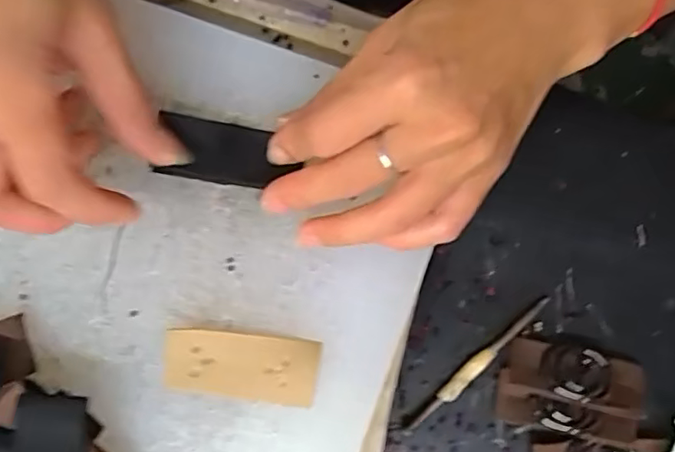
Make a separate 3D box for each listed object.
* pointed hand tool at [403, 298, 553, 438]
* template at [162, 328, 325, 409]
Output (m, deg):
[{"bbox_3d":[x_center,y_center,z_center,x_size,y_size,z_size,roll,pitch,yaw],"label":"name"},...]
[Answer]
[{"bbox_3d":[0.068,0.067,0.287,0.093,0.005,0.008,-43,84,-4],"label":"pointed hand tool"},{"bbox_3d":[-0.041,0.058,0.247,0.063,0.005,0.026,7,83,2],"label":"template"}]

